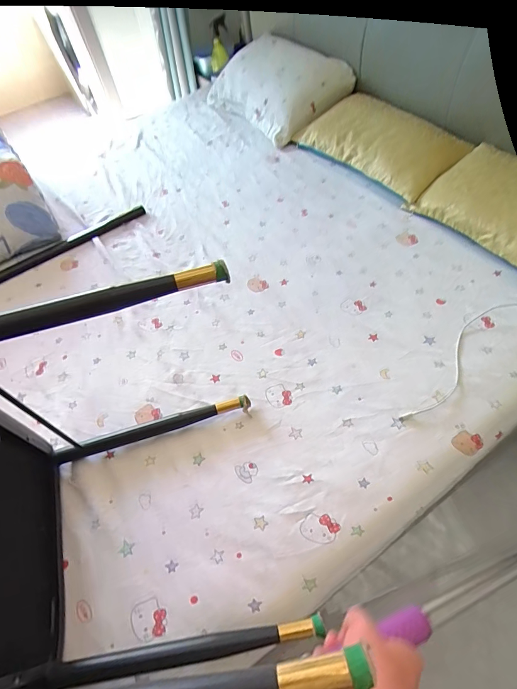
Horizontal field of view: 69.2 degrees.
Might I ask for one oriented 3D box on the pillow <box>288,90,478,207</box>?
[{"bbox_3d":[0.385,-0.634,1.170,0.284,0.124,0.501,-34,57,-16],"label":"pillow"}]

